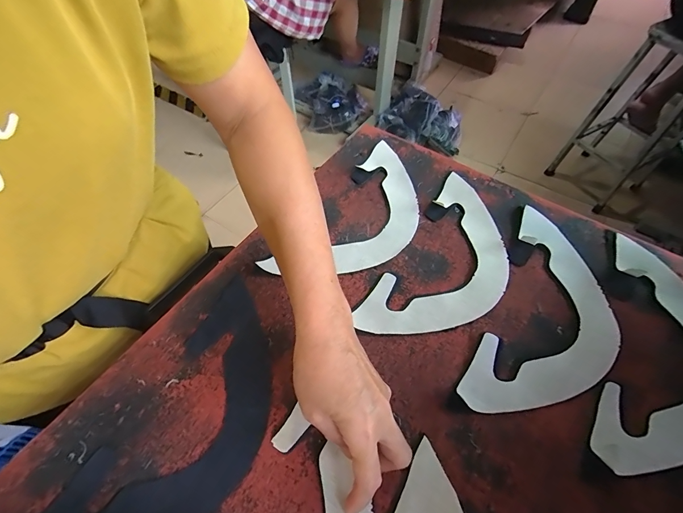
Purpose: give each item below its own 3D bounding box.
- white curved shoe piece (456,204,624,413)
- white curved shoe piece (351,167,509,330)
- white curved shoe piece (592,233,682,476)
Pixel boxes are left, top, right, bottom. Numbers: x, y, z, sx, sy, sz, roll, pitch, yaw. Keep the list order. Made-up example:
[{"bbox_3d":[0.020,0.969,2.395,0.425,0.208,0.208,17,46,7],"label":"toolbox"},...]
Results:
[{"bbox_3d":[0.216,0.060,0.339,0.117,0.008,0.243,27,62,15],"label":"white curved shoe piece"},{"bbox_3d":[0.124,0.008,0.375,0.115,0.009,0.238,30,62,19],"label":"white curved shoe piece"},{"bbox_3d":[0.317,0.094,0.318,0.111,0.012,0.247,23,61,16],"label":"white curved shoe piece"}]

